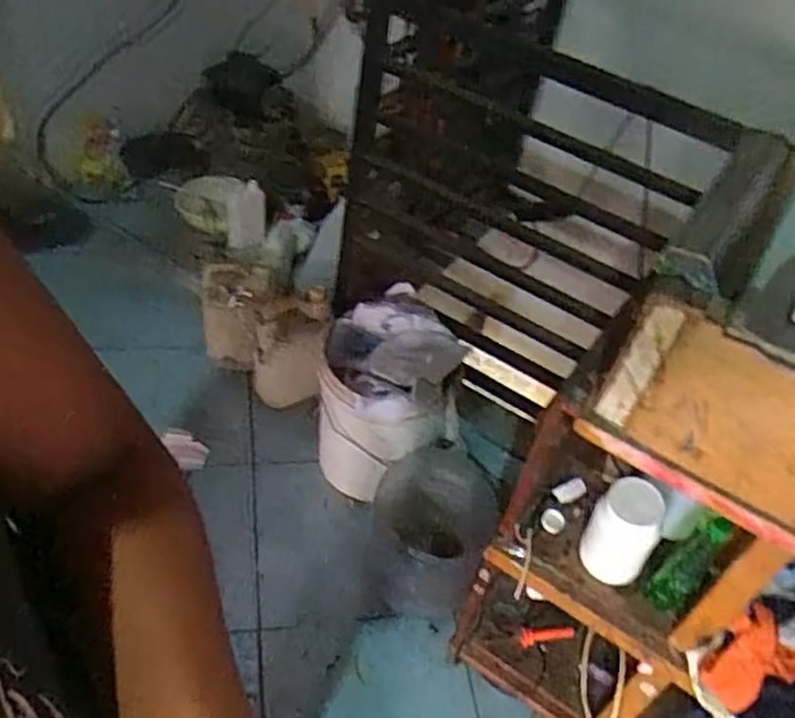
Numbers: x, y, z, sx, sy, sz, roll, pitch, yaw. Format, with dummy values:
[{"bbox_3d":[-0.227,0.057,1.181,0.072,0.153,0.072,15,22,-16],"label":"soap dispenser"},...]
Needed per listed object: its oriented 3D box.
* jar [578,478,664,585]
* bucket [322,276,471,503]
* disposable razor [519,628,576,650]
[{"bbox_3d":[0.349,0.262,1.123,0.098,0.179,0.093,6,45,-6],"label":"jar"},{"bbox_3d":[-0.028,0.090,1.665,0.290,0.353,0.339,16,45,5],"label":"bucket"},{"bbox_3d":[0.297,0.552,1.454,0.108,0.014,0.031,-12,44,11],"label":"disposable razor"}]

